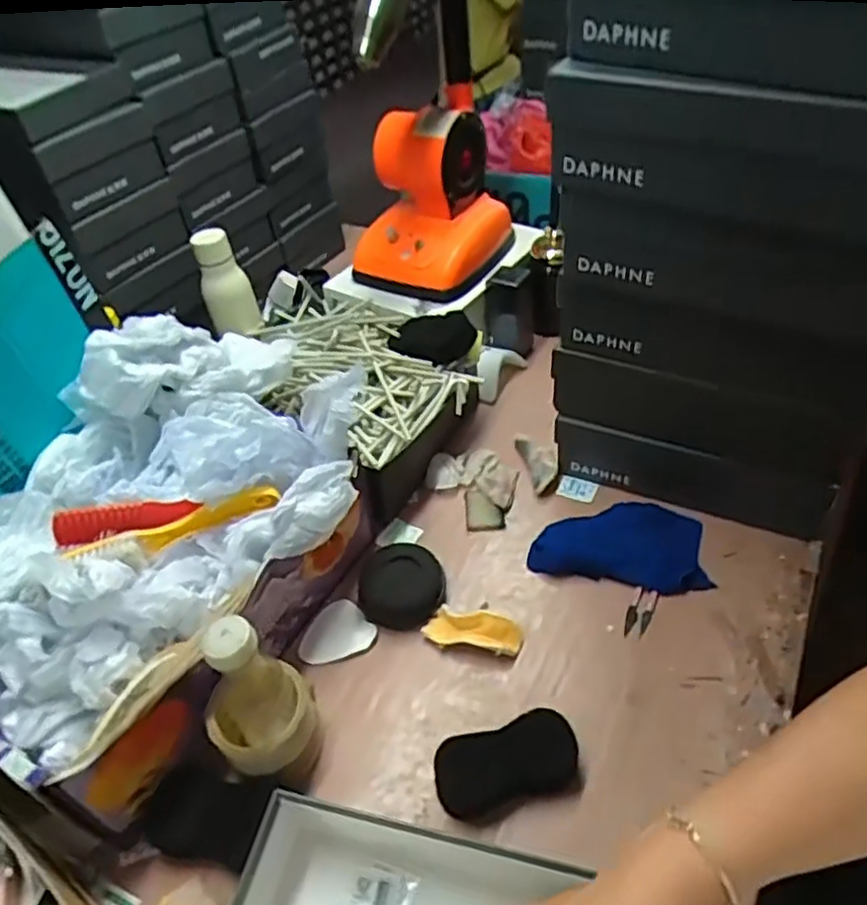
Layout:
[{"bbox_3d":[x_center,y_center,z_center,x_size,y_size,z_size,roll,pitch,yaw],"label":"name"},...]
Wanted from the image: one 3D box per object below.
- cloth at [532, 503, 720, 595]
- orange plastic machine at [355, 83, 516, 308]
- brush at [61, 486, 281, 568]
[{"bbox_3d":[0.210,0.100,0.787,0.182,0.022,0.110,8,46,15],"label":"cloth"},{"bbox_3d":[-0.007,-0.348,0.945,0.144,0.230,0.188,19,50,25],"label":"orange plastic machine"},{"bbox_3d":[-0.242,0.070,0.666,0.188,0.031,0.032,-24,47,-17],"label":"brush"}]

